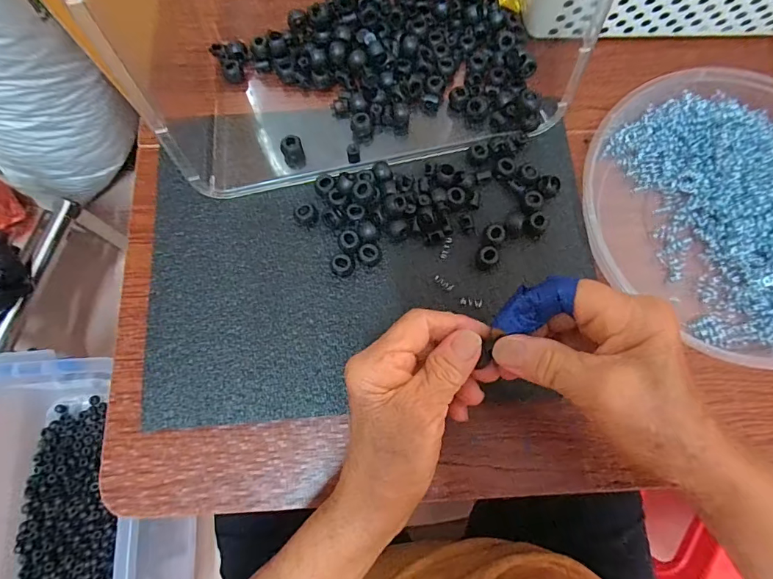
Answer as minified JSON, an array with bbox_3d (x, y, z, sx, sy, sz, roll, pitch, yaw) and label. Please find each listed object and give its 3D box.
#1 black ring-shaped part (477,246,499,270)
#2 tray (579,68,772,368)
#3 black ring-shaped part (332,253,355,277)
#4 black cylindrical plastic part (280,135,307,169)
[{"bbox_3d":[0.077,-0.024,0.315,0.014,0.012,0.015,0,76,-1],"label":"black ring-shaped part"},{"bbox_3d":[0.270,-0.061,0.324,0.224,0.034,0.236,-43,81,-10],"label":"tray"},{"bbox_3d":[-0.033,-0.018,0.312,0.014,0.013,0.016,36,78,7],"label":"black ring-shaped part"},{"bbox_3d":[-0.074,-0.109,0.333,0.017,0.025,0.017,0,76,-1],"label":"black cylindrical plastic part"}]

